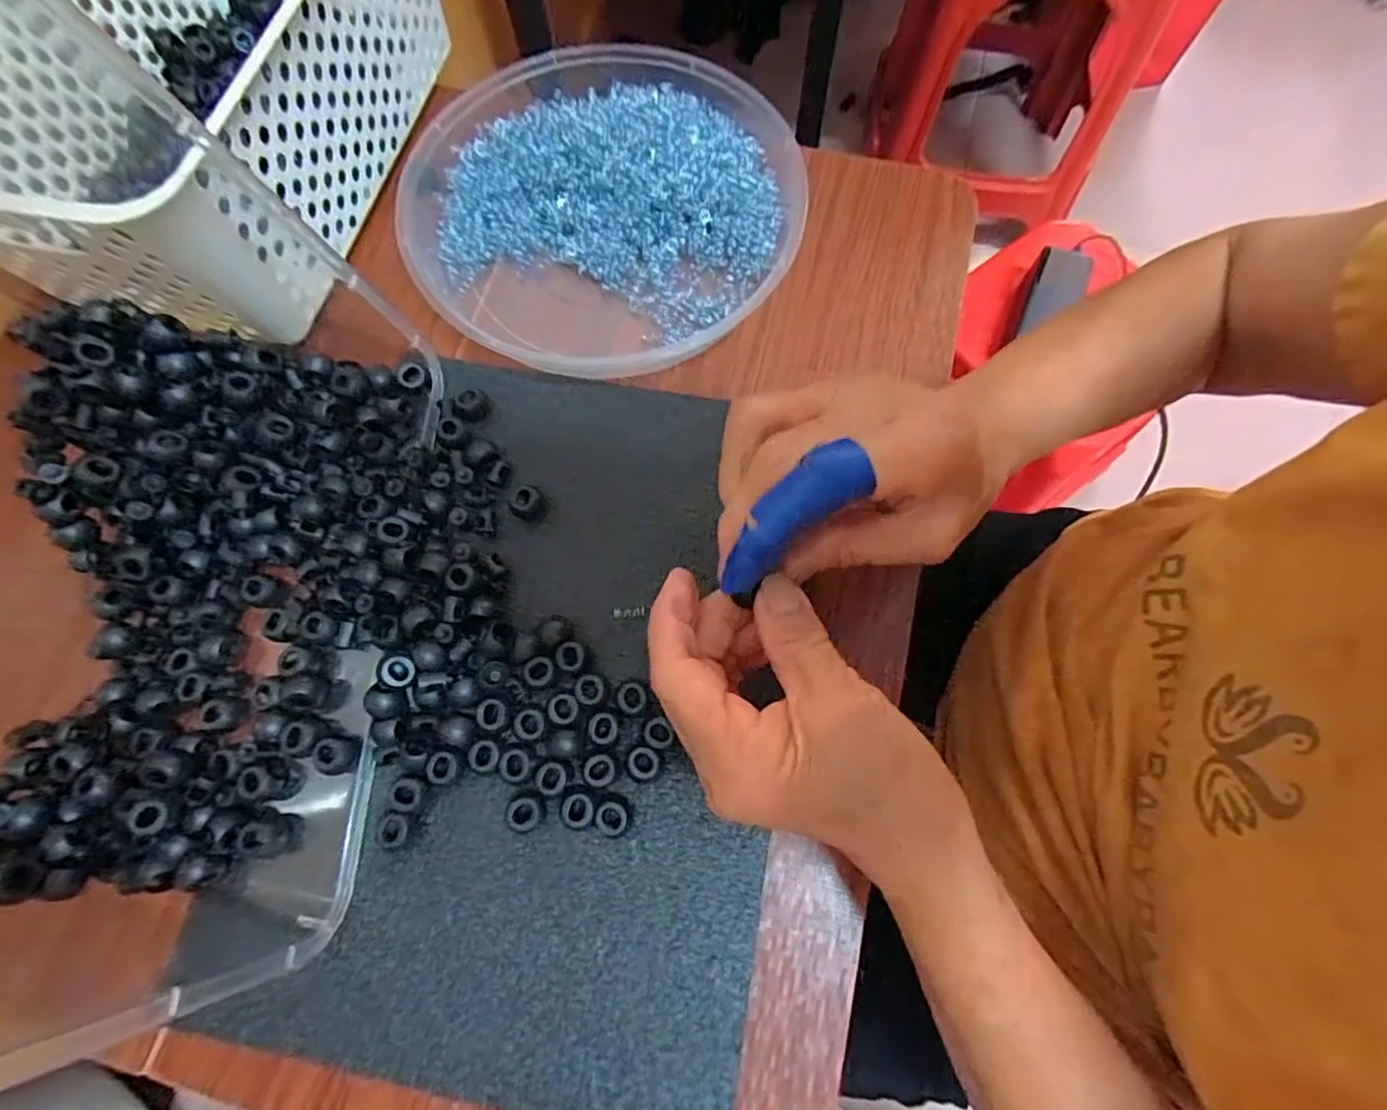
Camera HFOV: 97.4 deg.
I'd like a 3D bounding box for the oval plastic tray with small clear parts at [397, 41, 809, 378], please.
[{"bbox_3d":[-0.055,-0.214,0.373,0.230,0.038,0.213,-15,73,-4],"label":"oval plastic tray with small clear parts"}]

